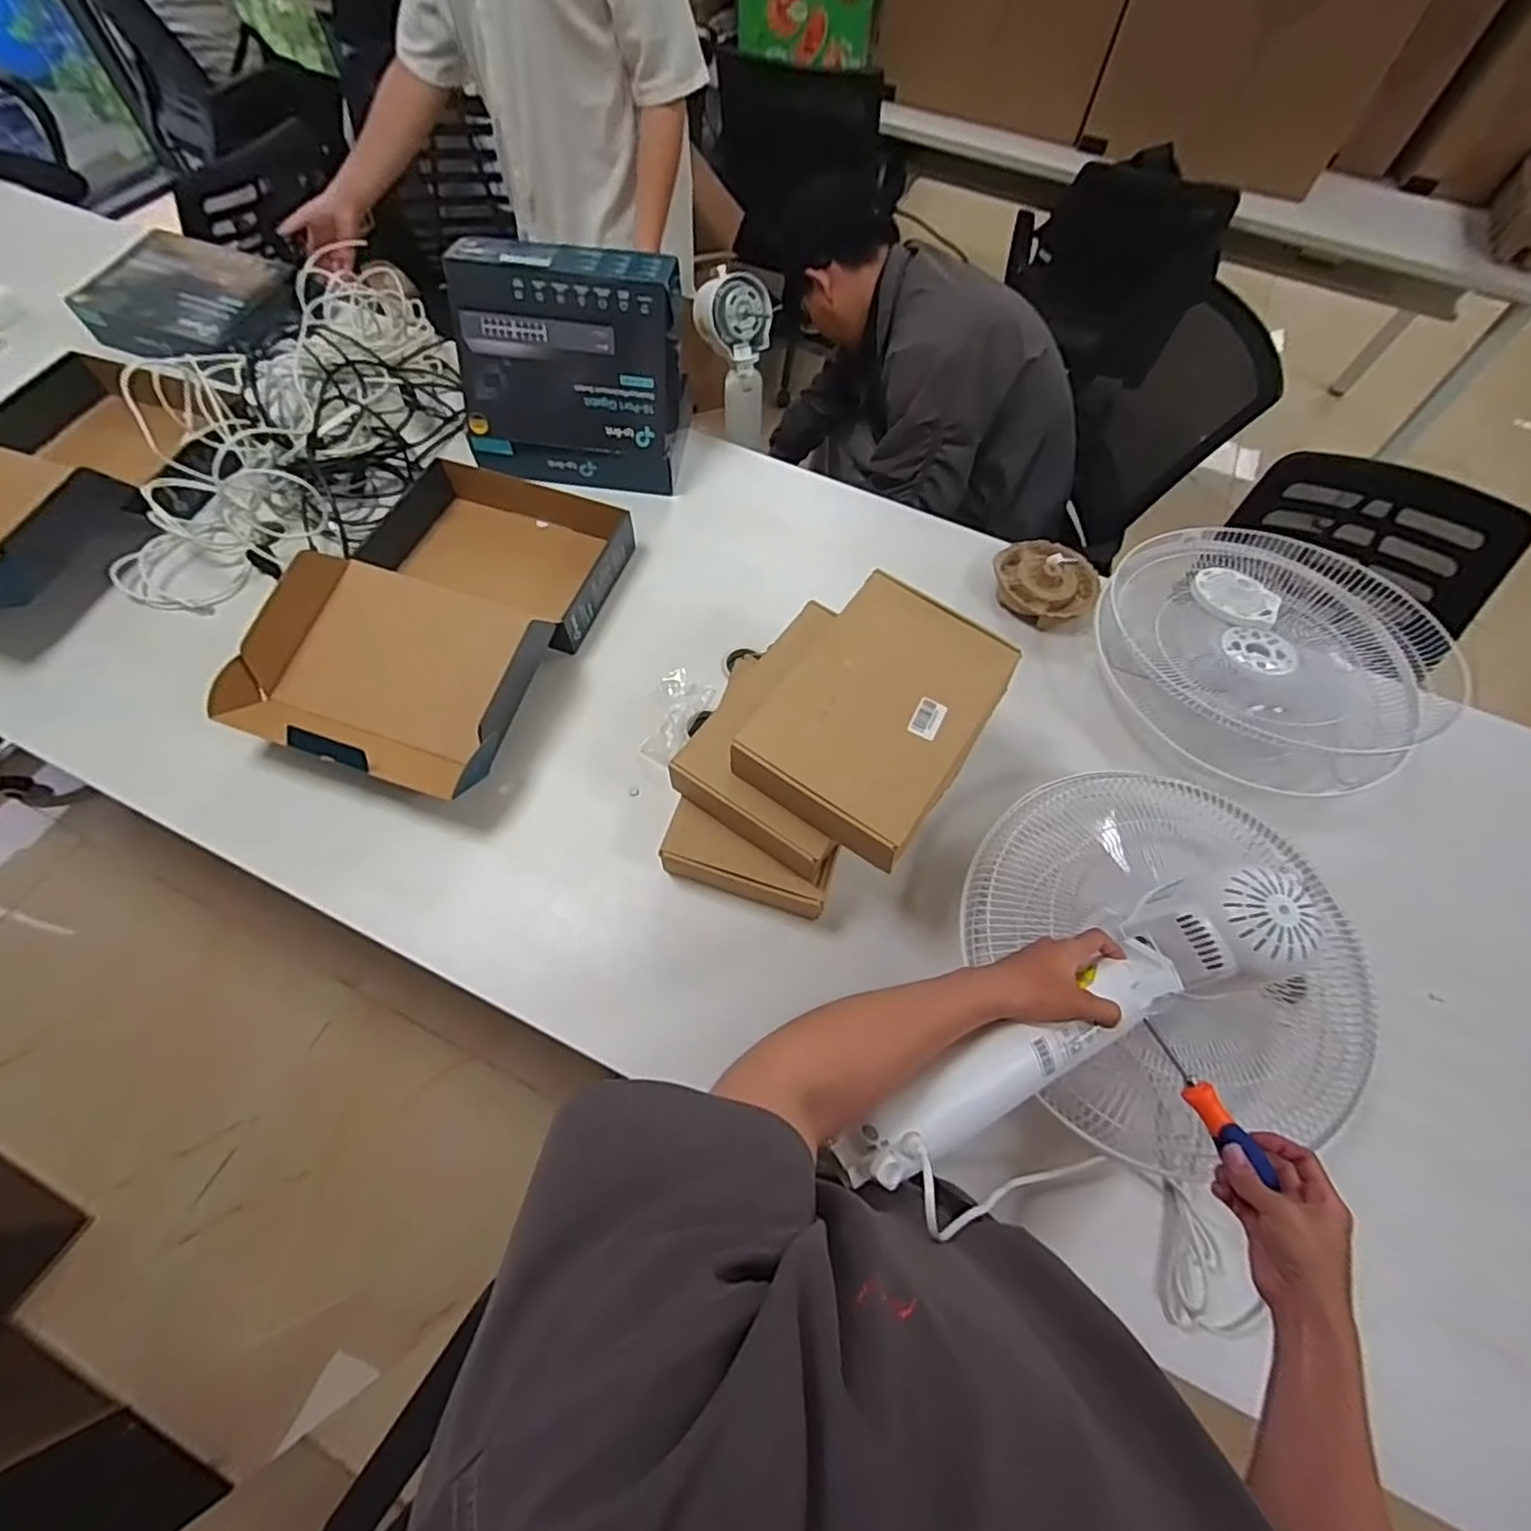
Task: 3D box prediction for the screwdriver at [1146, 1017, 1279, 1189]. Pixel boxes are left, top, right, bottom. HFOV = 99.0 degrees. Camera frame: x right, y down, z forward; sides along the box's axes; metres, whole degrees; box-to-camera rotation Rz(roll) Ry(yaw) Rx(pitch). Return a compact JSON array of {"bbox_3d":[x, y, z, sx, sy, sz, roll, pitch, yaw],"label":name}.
[{"bbox_3d":[0.395,0.302,0.594,0.018,0.024,0.140,-22,59,-14],"label":"screwdriver"}]

